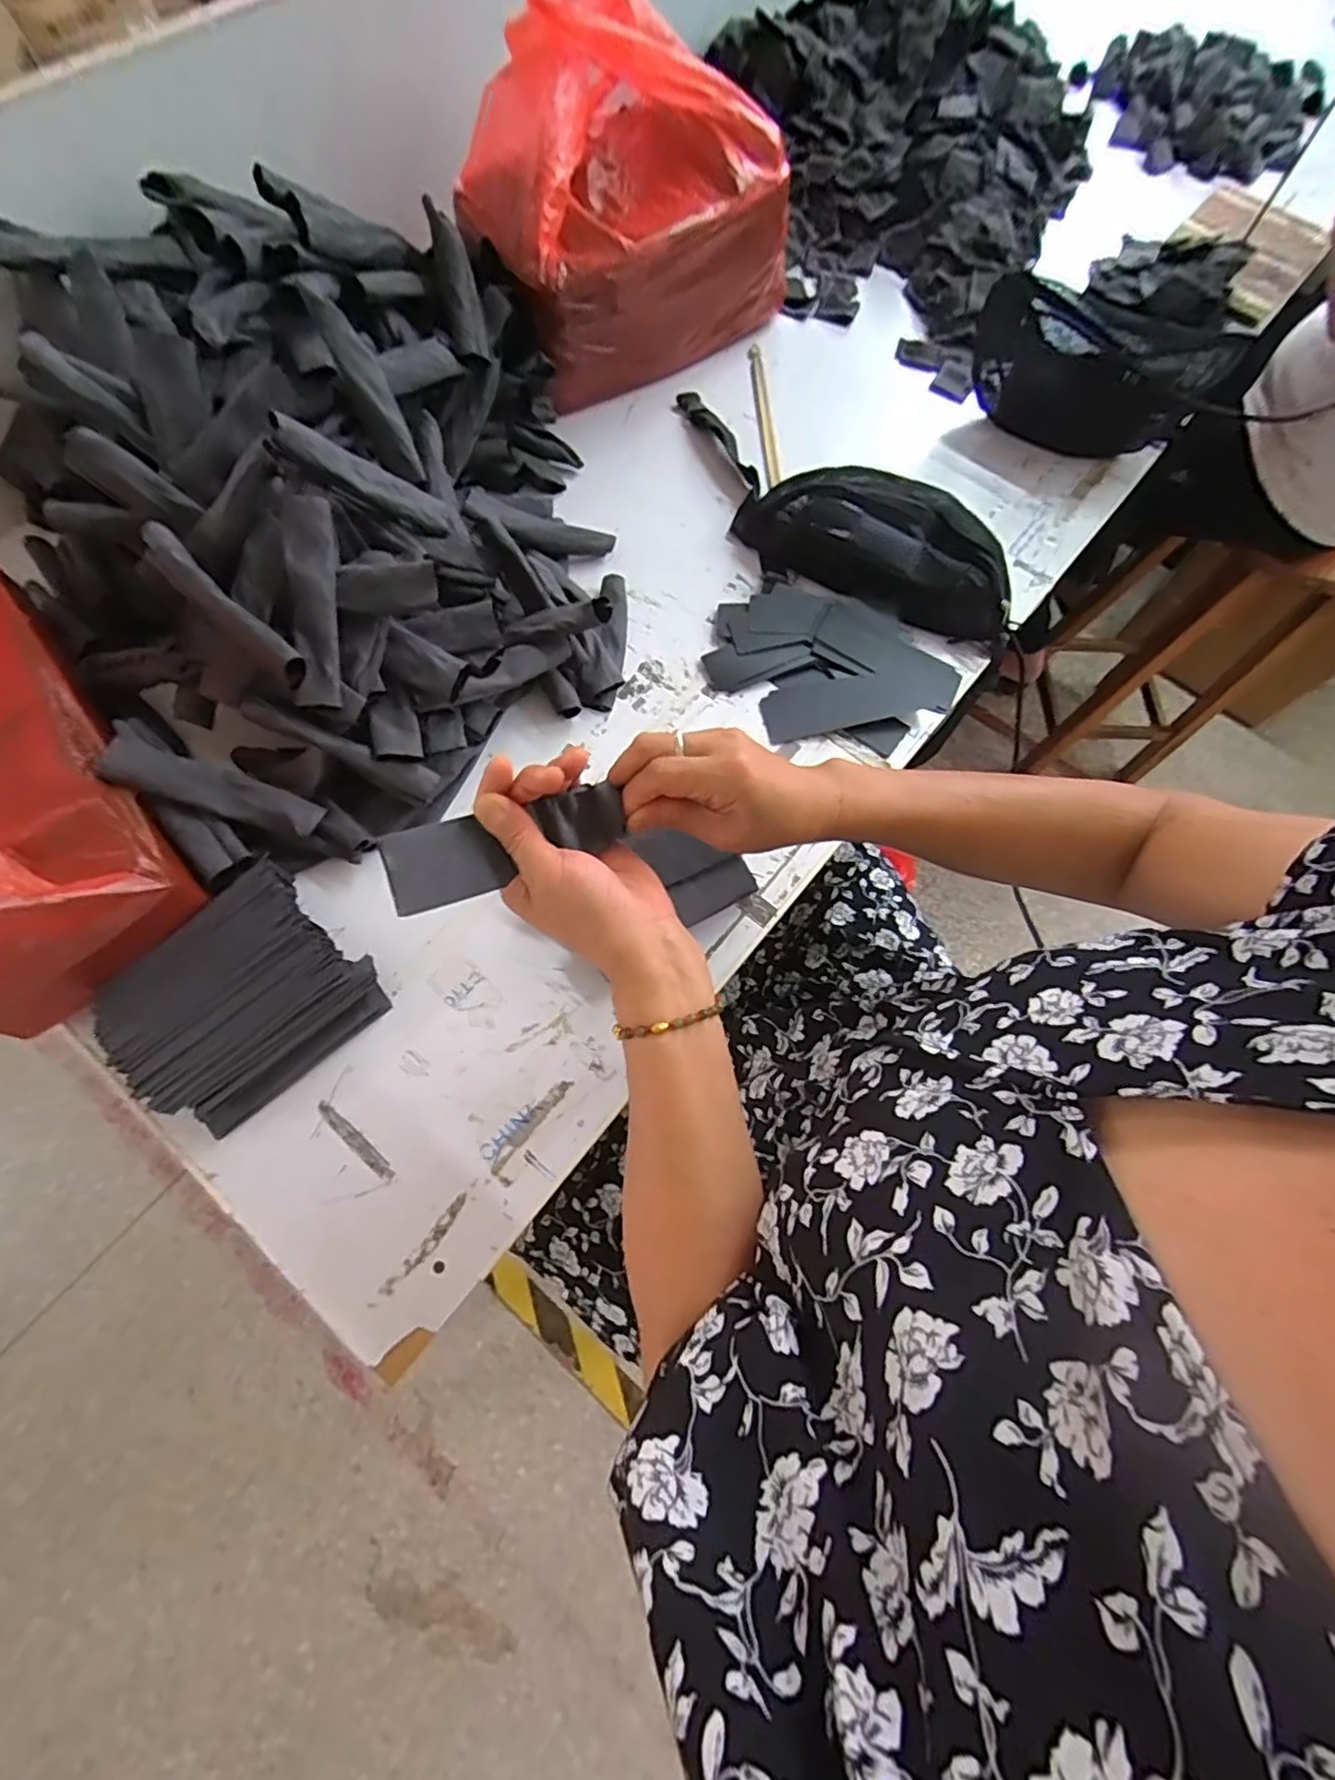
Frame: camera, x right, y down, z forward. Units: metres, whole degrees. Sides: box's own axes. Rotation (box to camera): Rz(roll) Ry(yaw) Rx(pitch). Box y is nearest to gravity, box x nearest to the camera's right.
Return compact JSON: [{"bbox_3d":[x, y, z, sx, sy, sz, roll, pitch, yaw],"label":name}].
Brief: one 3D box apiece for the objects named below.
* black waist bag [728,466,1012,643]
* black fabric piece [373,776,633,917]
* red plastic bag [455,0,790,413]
[{"bbox_3d":[0.218,-0.369,0.667,0.294,0.076,0.133,24,71,6],"label":"black waist bag"},{"bbox_3d":[-0.088,-0.026,0.353,0.127,0.013,0.041,-21,89,-18],"label":"black fabric piece"},{"bbox_3d":[-0.040,-0.728,0.678,0.219,0.239,0.351,42,74,12],"label":"red plastic bag"}]

